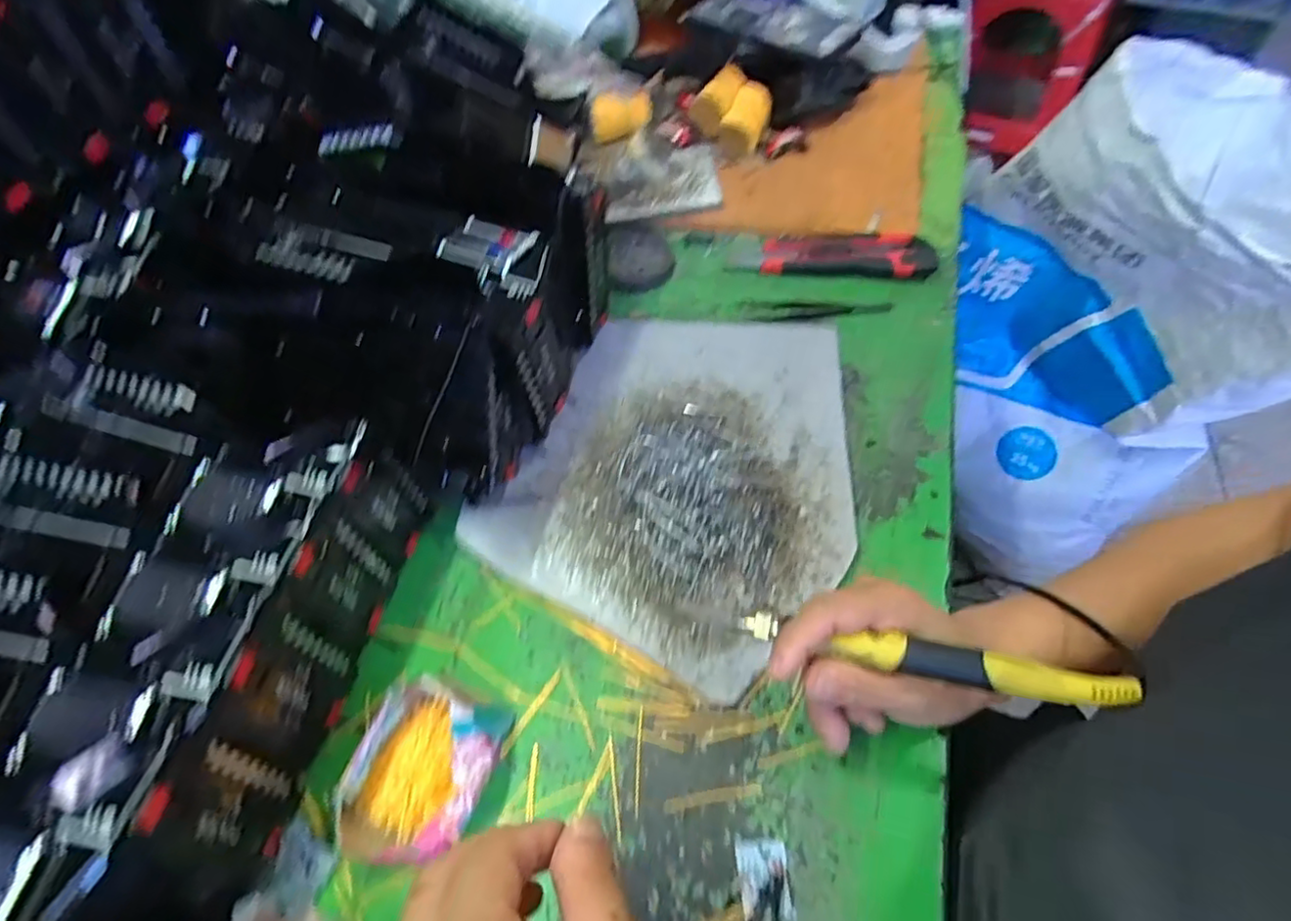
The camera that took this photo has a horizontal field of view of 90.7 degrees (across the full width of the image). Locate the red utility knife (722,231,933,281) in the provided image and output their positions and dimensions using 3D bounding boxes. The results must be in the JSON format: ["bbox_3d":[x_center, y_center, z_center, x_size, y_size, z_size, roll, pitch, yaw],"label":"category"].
[{"bbox_3d":[0.155,-0.172,0.526,0.160,0.019,0.036,4,59,5],"label":"red utility knife"}]

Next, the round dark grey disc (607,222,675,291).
[{"bbox_3d":[-0.005,-0.177,0.549,0.056,0.017,0.063,-7,59,-2],"label":"round dark grey disc"}]

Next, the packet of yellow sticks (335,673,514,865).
[{"bbox_3d":[-0.117,0.162,0.332,0.071,0.038,0.085,16,61,12],"label":"packet of yellow sticks"}]

